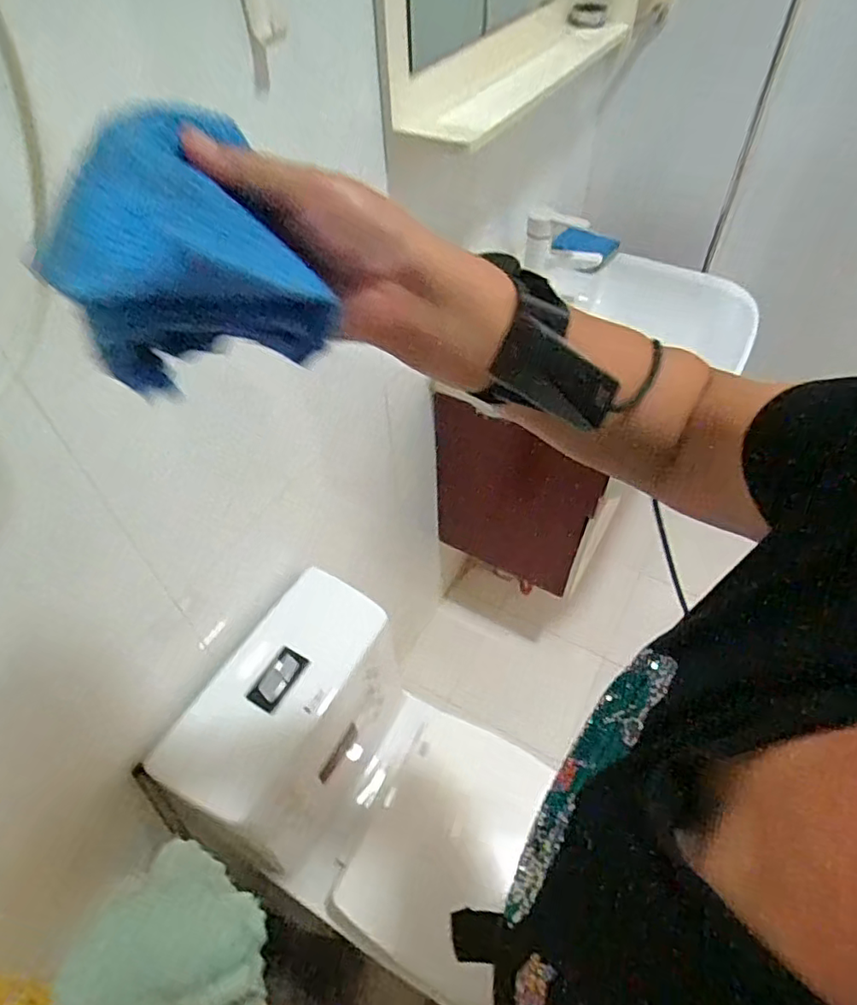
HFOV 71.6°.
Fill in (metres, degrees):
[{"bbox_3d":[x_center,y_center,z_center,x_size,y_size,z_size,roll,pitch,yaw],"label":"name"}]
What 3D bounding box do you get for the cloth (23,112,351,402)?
[{"bbox_3d":[-0.105,-0.102,0.253,0.096,0.079,0.097,-32,59,-26],"label":"cloth"}]

